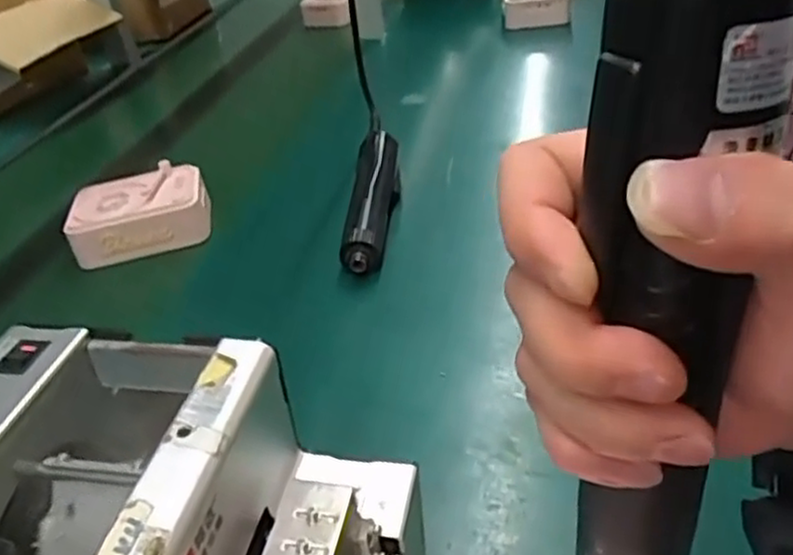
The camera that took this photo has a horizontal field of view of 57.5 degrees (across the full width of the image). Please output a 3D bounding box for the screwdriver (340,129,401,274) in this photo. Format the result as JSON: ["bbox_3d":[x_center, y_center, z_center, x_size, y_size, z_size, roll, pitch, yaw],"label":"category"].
[{"bbox_3d":[-0.022,-0.077,0.654,0.047,0.042,0.198,-6,33,5],"label":"screwdriver"}]

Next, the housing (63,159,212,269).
[{"bbox_3d":[-0.246,-0.063,0.707,0.127,0.051,0.095,-11,33,-2],"label":"housing"}]

